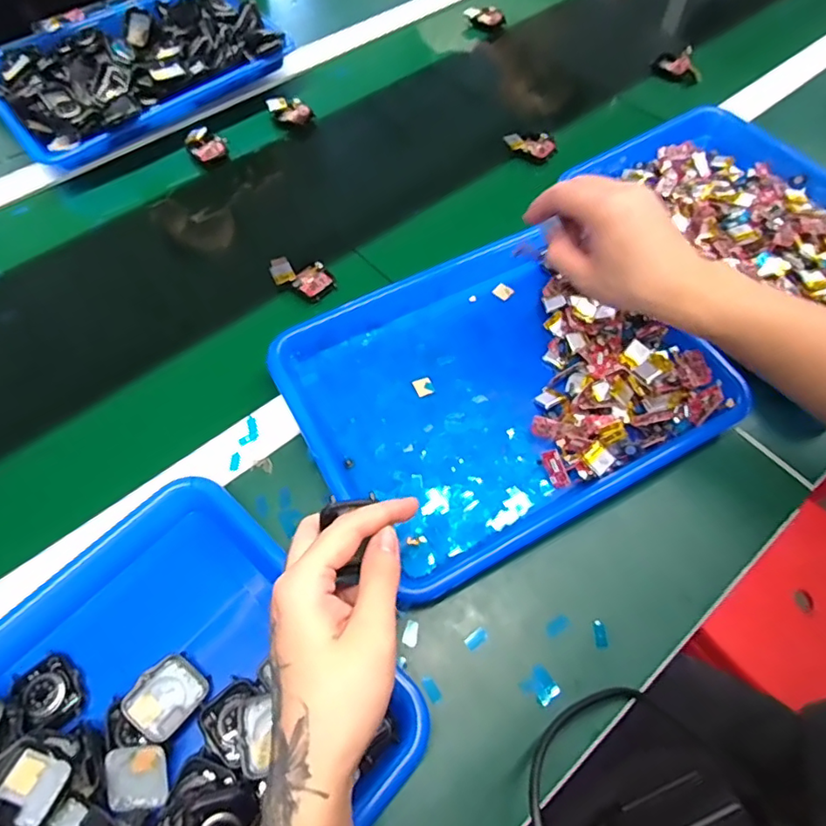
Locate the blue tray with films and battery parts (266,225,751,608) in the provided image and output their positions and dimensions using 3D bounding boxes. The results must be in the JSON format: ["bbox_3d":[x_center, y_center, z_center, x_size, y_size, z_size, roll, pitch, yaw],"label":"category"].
[{"bbox_3d":[0.072,-0.029,0.463,0.323,0.046,0.268,-29,65,-15],"label":"blue tray with films and battery parts"}]

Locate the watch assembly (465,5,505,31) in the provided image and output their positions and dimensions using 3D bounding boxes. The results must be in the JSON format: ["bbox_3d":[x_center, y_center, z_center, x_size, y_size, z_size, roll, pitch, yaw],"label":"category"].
[{"bbox_3d":[0.101,-0.559,0.773,0.058,0.022,0.025,41,69,20],"label":"watch assembly"}]

